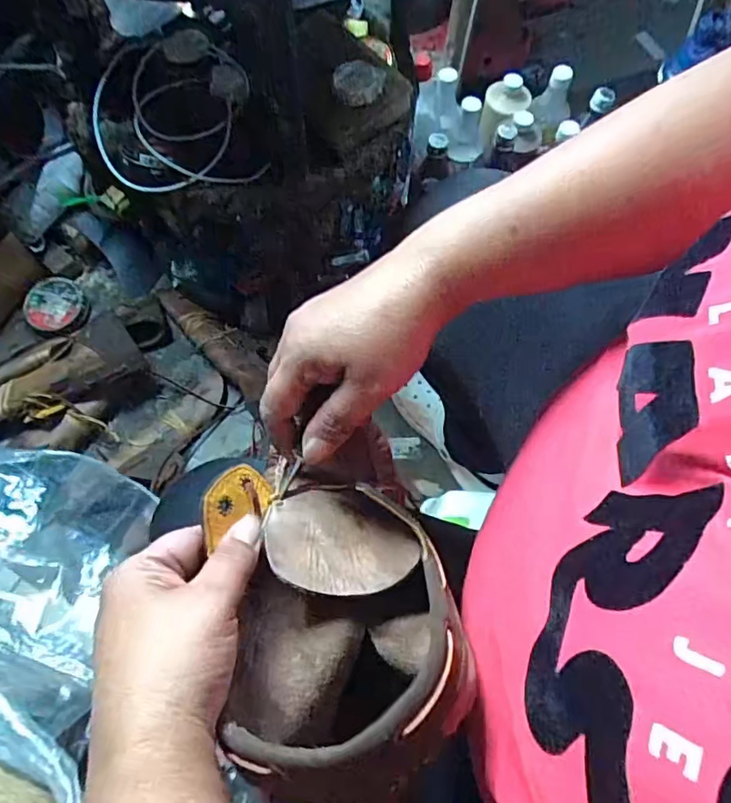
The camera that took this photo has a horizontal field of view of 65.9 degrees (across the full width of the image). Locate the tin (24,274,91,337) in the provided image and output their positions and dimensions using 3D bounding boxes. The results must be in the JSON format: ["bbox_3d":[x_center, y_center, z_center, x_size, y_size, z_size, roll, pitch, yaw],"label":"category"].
[{"bbox_3d":[-0.481,-0.147,0.880,0.086,0.033,0.089,0,67,-1],"label":"tin"}]

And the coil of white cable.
[{"bbox_3d":[-0.220,-0.341,0.650,0.180,0.056,0.230,-13,68,-6],"label":"coil of white cable"}]

